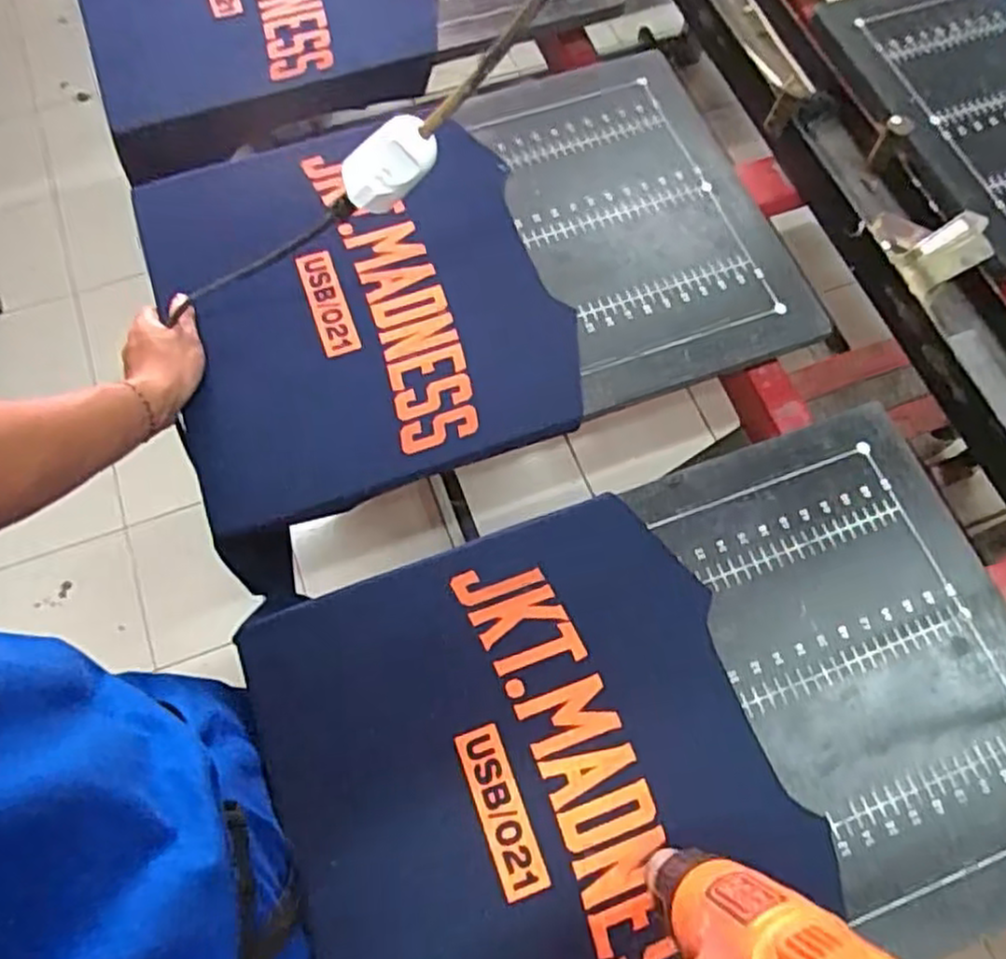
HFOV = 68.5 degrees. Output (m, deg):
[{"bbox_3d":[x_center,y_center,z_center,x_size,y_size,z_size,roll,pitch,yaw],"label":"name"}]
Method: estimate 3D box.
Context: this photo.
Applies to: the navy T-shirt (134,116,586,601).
[{"bbox_3d":[-0.142,-0.169,0.717,0.360,0.049,0.423,-18,70,-9],"label":"navy T-shirt"}]

